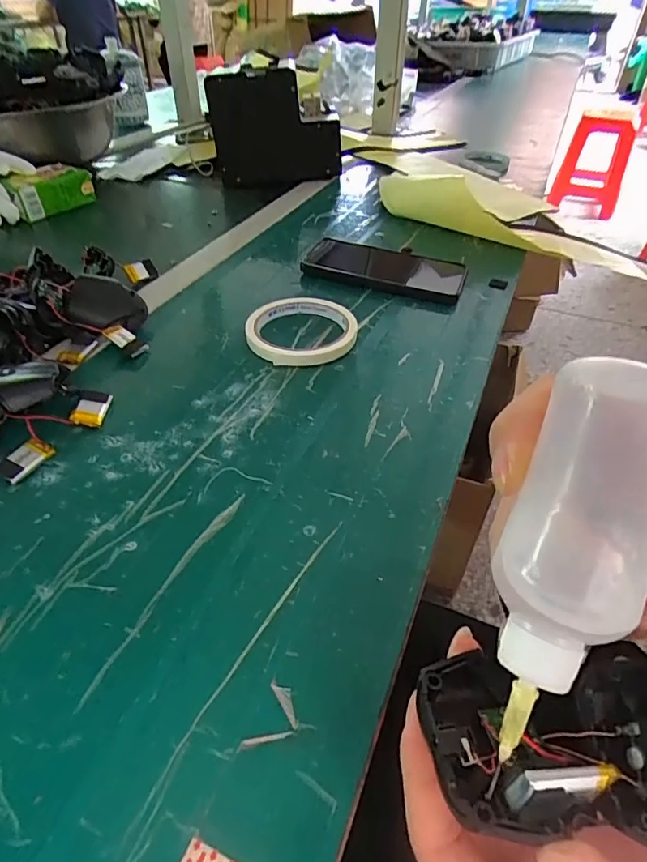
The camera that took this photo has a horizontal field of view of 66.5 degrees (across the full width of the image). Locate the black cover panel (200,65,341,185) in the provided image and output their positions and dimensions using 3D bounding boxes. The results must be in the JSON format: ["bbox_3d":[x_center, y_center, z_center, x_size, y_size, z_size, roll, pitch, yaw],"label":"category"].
[{"bbox_3d":[-0.068,-0.434,0.708,0.182,0.142,0.033,-6,31,1],"label":"black cover panel"}]

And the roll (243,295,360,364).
[{"bbox_3d":[-0.020,-0.090,0.431,0.093,0.015,0.094,0,43,0],"label":"roll"}]

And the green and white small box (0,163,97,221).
[{"bbox_3d":[-0.382,-0.334,0.680,0.068,0.041,0.117,27,48,22],"label":"green and white small box"}]

